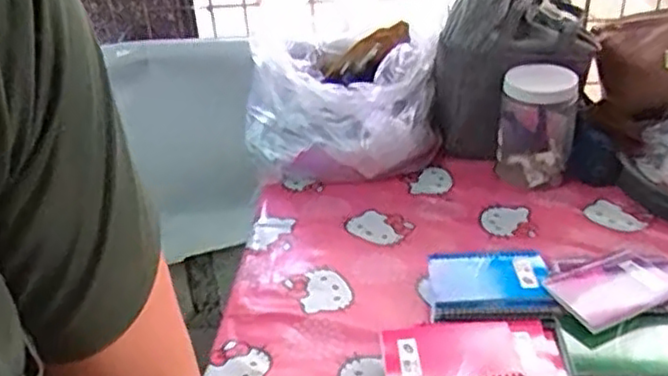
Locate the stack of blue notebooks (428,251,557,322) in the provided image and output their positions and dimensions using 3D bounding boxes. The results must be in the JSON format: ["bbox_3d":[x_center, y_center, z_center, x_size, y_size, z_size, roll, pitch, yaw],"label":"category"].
[{"bbox_3d":[0.177,0.112,0.798,0.131,0.026,0.117,-1,31,6],"label":"stack of blue notebooks"}]

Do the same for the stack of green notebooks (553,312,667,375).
[{"bbox_3d":[0.301,0.168,0.698,0.135,0.024,0.092,-5,41,6],"label":"stack of green notebooks"}]

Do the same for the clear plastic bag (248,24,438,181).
[{"bbox_3d":[0.010,-0.133,1.082,0.287,0.185,0.230,-1,31,5],"label":"clear plastic bag"}]

